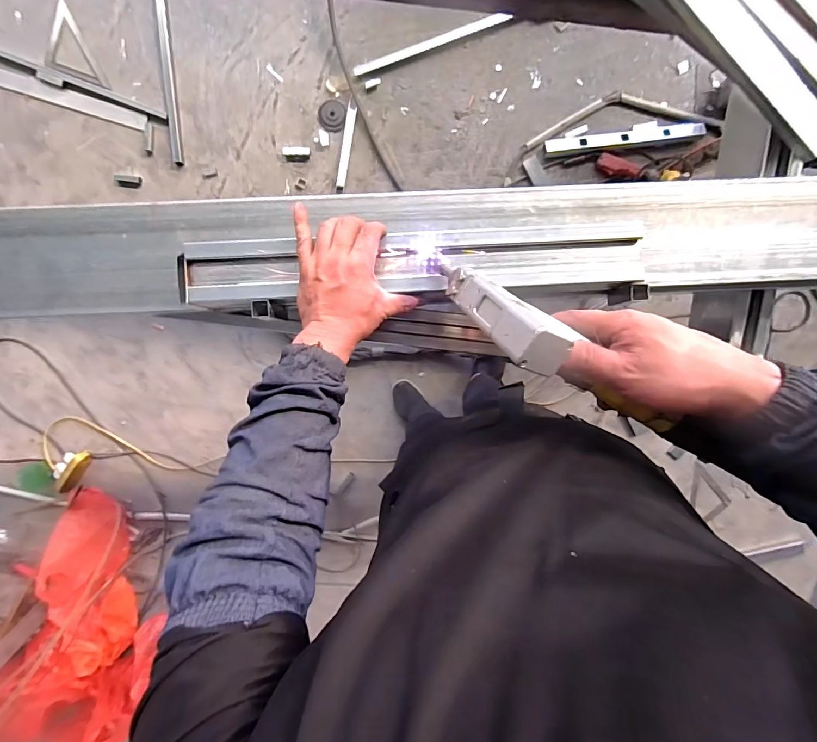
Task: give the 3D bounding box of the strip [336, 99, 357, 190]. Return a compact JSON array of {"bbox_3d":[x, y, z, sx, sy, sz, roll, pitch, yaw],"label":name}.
[{"bbox_3d":[-0.202,-0.730,1.331,0.030,0.021,0.281,10,98,-3],"label":"strip"}]

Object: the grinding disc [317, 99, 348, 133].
[{"bbox_3d":[-0.246,-0.825,1.319,0.092,0.013,0.093,0,98,-2],"label":"grinding disc"}]

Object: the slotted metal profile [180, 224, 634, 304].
[{"bbox_3d":[0.008,-0.128,0.488,0.541,0.046,0.071,-3,99,0],"label":"slotted metal profile"}]

